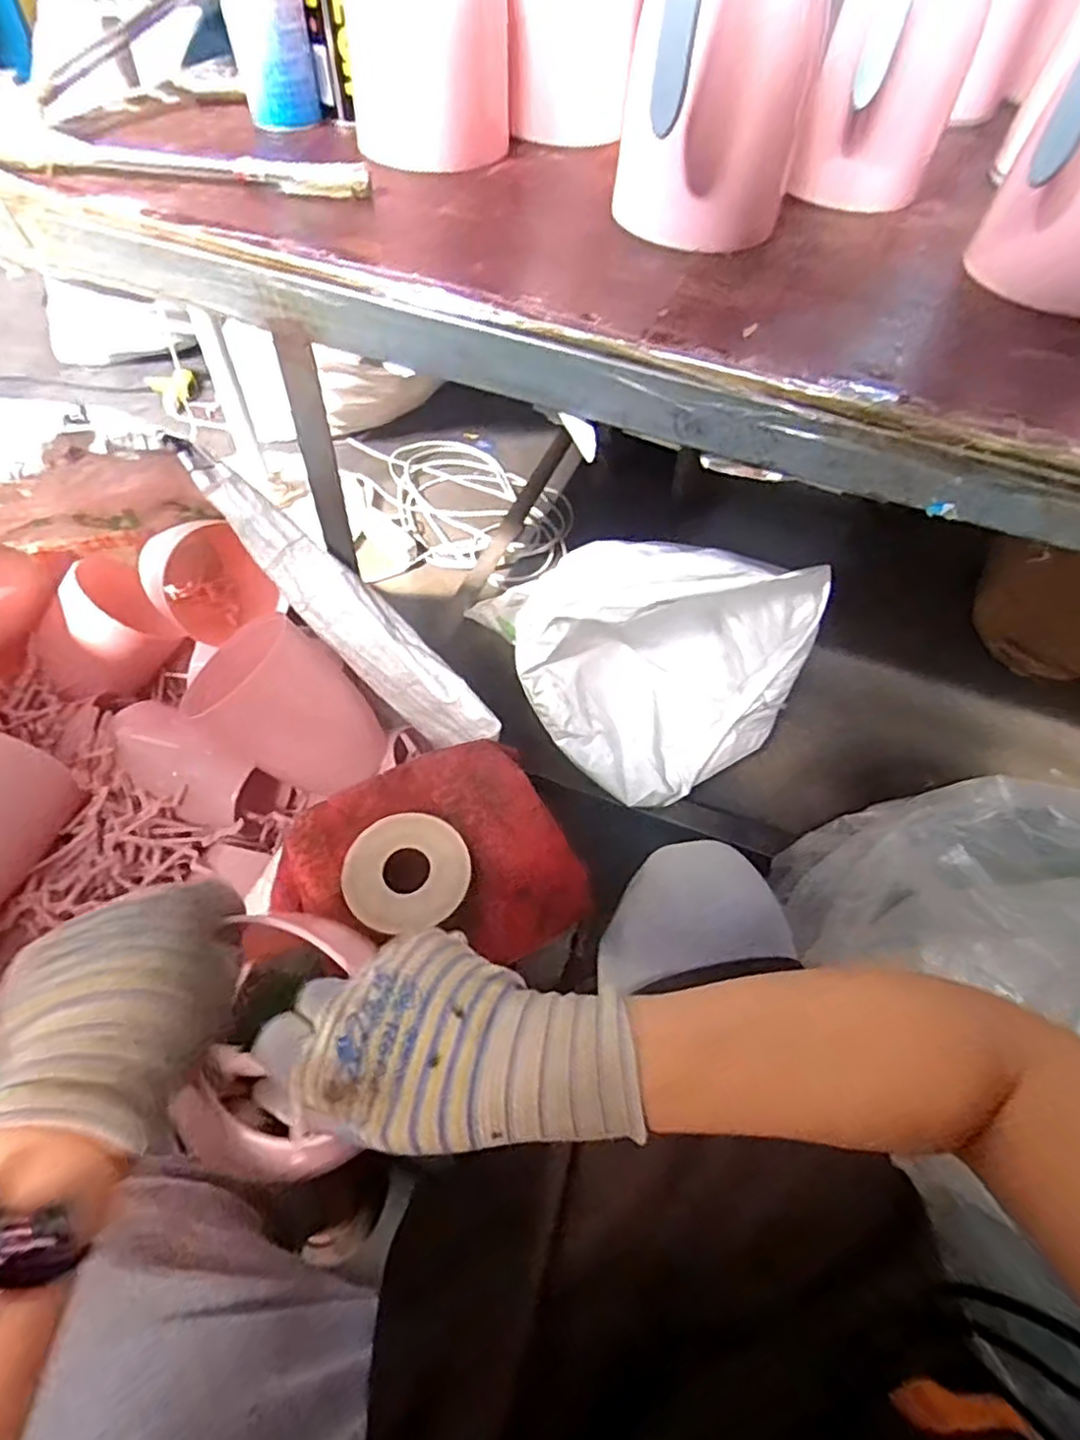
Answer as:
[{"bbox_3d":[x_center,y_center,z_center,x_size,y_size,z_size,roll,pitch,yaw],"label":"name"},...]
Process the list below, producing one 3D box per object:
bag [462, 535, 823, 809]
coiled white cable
[{"bbox_3d":[0.174,-0.091,0.943,0.440,0.388,0.309,-33,65,-22],"label":"bag"},{"bbox_3d":[-0.185,-0.442,1.381,0.525,0.057,0.308,26,59,13],"label":"coiled white cable"}]

